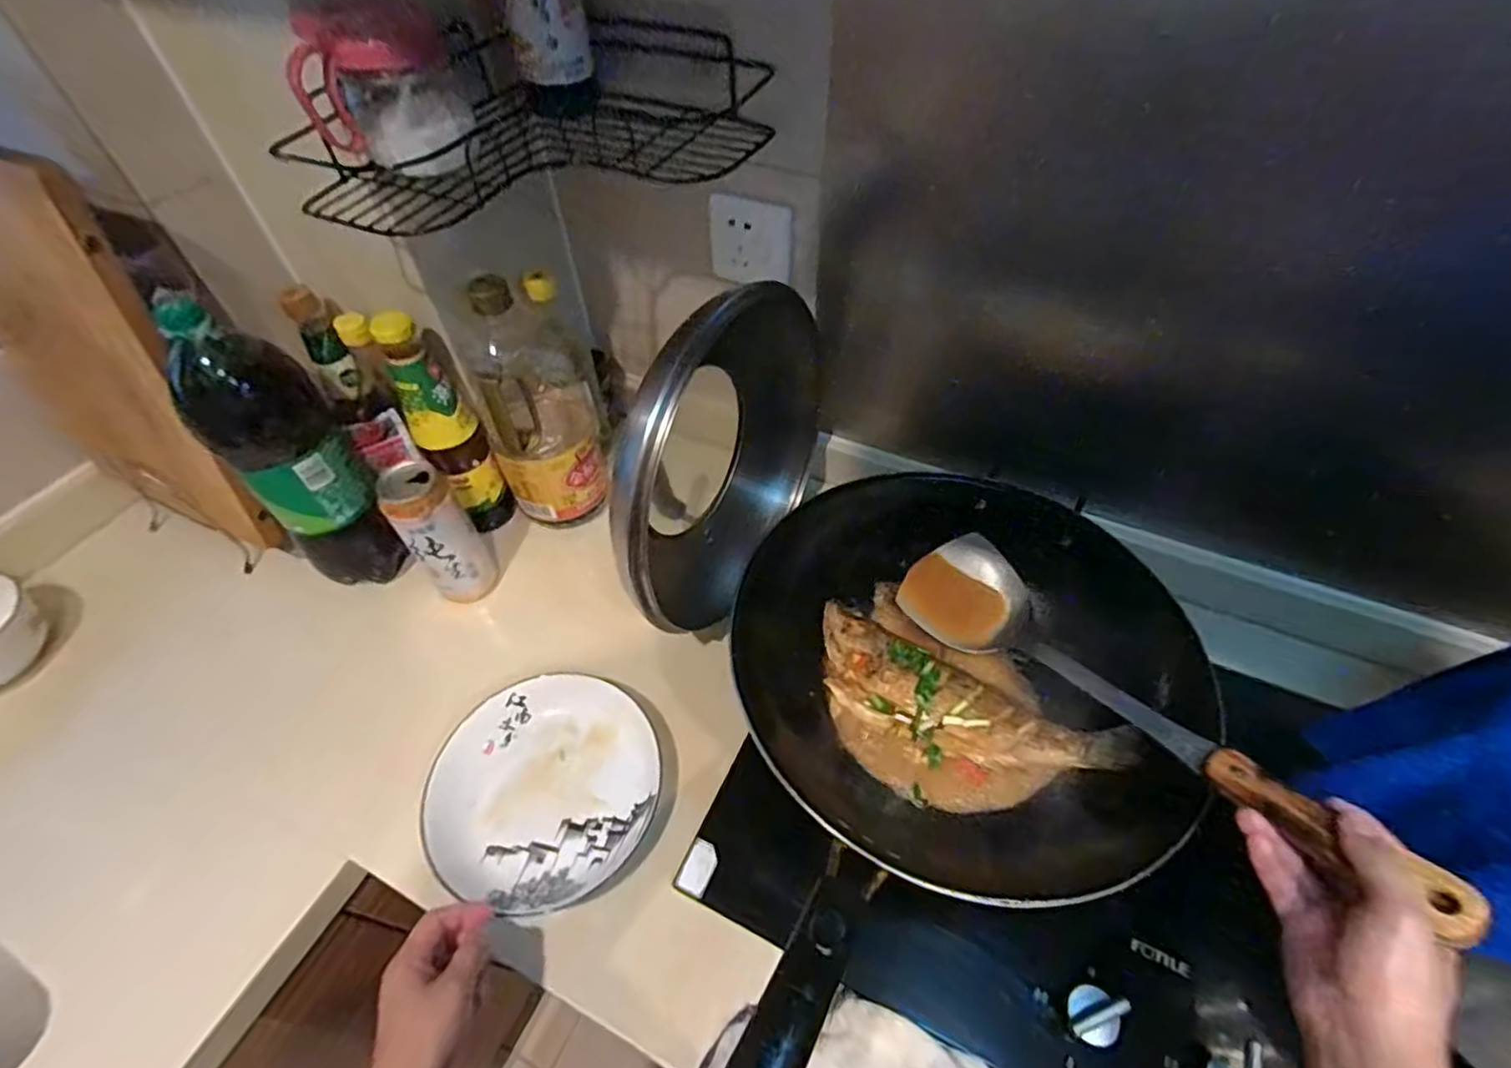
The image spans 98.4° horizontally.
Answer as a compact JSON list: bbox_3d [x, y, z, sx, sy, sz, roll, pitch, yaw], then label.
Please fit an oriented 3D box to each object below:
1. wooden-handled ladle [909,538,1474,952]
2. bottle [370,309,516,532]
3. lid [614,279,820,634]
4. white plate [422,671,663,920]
[{"bbox_3d":[0.261,0.121,0.461,0.087,0.094,0.362,-28,37,-21],"label":"wooden-handled ladle"},{"bbox_3d":[-0.326,-0.102,0.704,0.062,0.288,0.056,-30,57,-20],"label":"bottle"},{"bbox_3d":[-0.026,-0.068,0.607,0.097,0.305,0.312,14,53,12],"label":"lid"},{"bbox_3d":[-0.184,0.220,0.580,0.190,0.029,0.196,-1,49,1],"label":"white plate"}]

